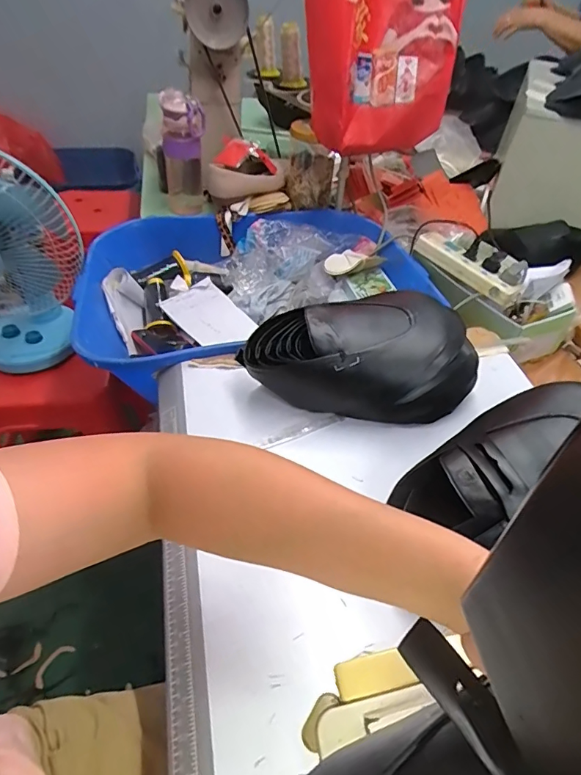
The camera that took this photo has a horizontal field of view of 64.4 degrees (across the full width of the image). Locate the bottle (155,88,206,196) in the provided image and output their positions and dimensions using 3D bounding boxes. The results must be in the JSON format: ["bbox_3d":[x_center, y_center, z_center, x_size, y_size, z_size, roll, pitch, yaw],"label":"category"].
[{"bbox_3d":[-0.228,-0.487,0.963,0.076,0.252,0.089,-30,85,-23],"label":"bottle"}]

